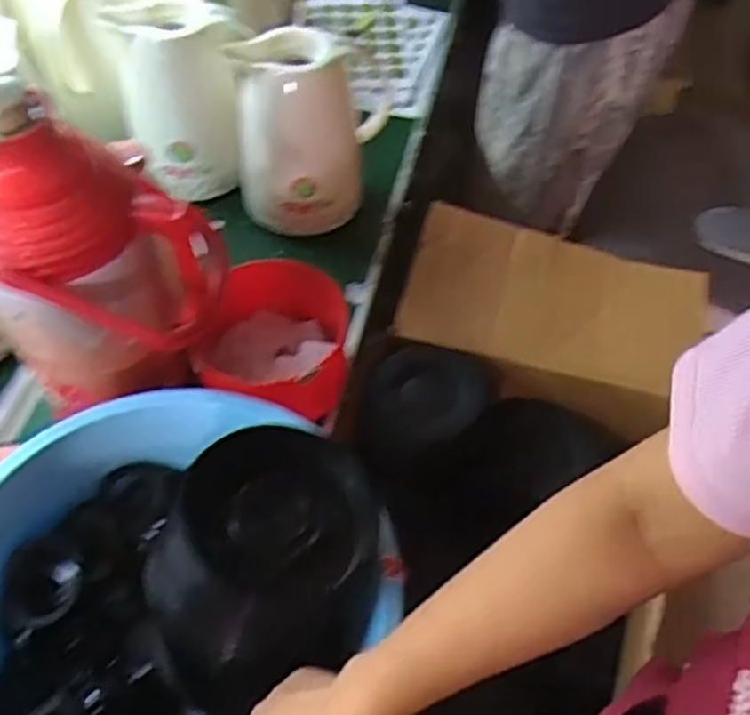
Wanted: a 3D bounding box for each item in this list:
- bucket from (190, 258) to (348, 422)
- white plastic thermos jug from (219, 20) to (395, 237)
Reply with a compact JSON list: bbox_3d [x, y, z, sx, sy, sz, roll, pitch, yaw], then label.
[{"bbox_3d":[-0.113,-0.013,0.804,0.148,0.127,0.158,0,54,0],"label":"bucket"},{"bbox_3d":[-0.099,-0.295,0.948,0.170,0.230,0.146,-8,55,-6],"label":"white plastic thermos jug"}]

